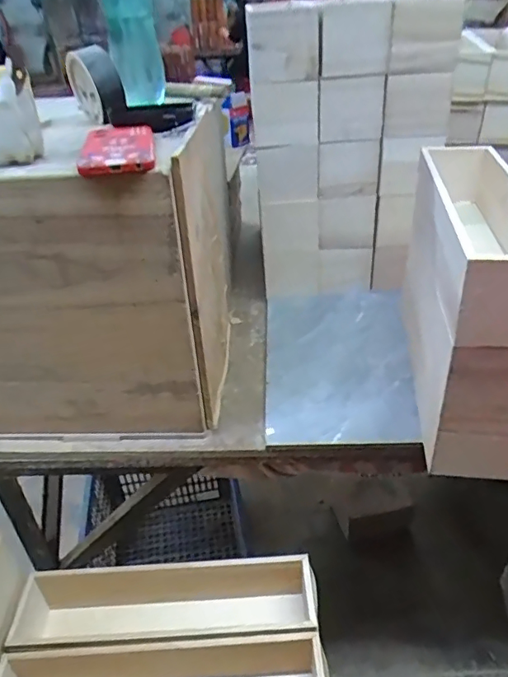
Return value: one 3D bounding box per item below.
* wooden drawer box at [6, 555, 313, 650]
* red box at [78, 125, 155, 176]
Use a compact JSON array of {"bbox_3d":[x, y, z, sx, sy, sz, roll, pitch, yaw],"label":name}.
[{"bbox_3d":[-0.113,0.387,0.732,0.408,0.114,0.104,-5,35,0],"label":"wooden drawer box"},{"bbox_3d":[-0.152,-0.214,0.584,0.076,0.018,0.154,-9,35,-7],"label":"red box"}]

